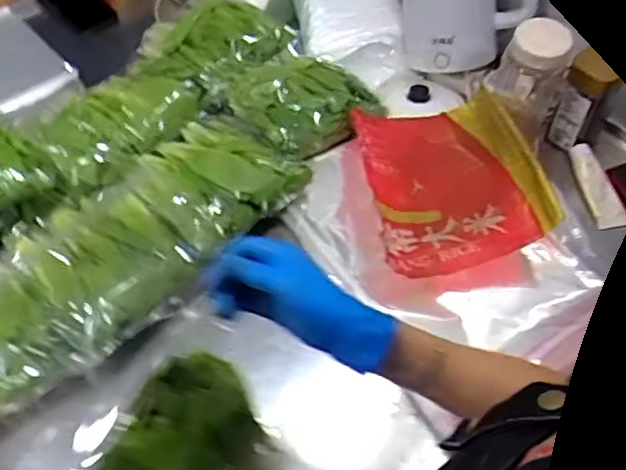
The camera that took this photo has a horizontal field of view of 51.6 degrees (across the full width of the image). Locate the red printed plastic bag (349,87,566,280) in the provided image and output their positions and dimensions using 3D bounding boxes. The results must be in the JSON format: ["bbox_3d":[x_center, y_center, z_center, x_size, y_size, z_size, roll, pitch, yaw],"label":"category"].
[{"bbox_3d":[0.173,-0.078,0.859,0.203,0.069,0.288,-6,52,-6],"label":"red printed plastic bag"}]

